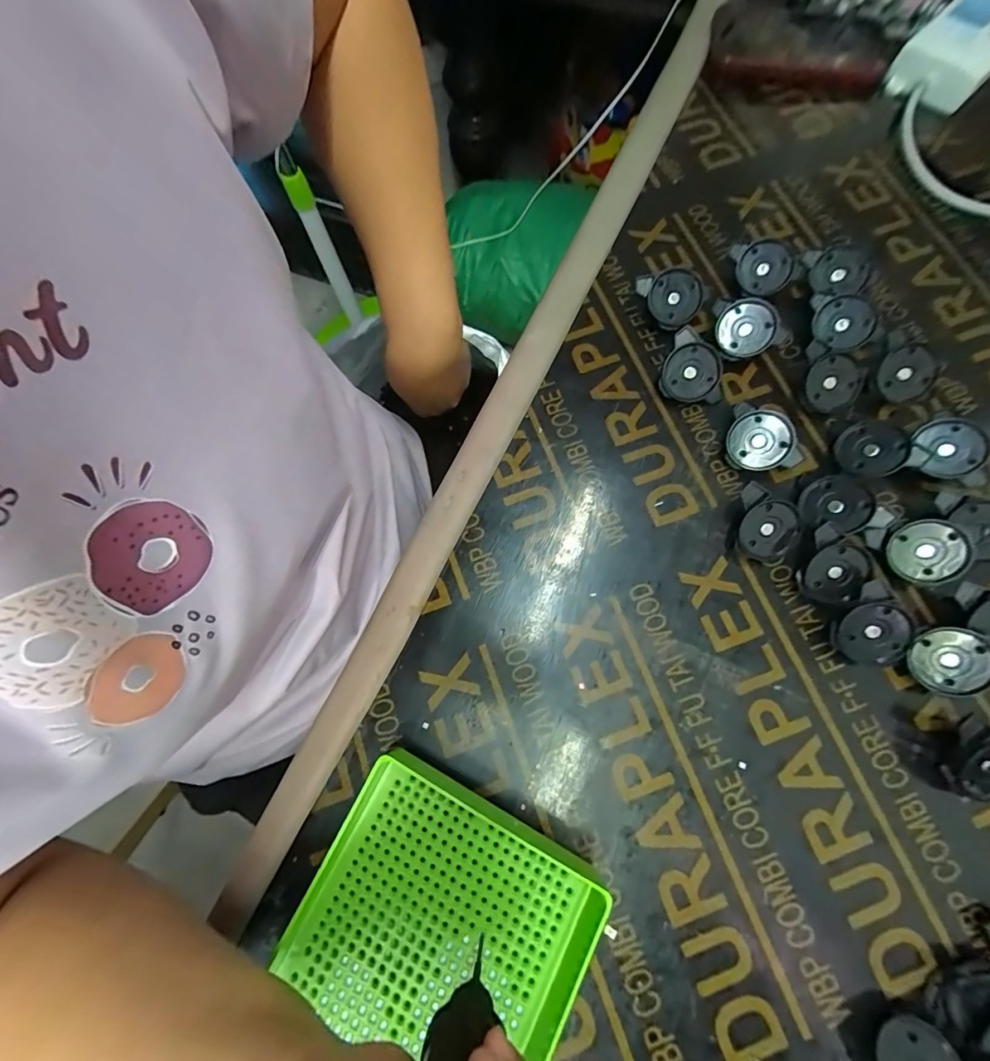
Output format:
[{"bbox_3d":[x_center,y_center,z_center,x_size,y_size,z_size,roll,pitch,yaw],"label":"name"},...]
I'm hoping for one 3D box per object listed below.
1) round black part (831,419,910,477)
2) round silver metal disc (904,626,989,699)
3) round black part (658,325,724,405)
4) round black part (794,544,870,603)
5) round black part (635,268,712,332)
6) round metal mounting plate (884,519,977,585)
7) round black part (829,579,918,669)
[{"bbox_3d":[0.274,-0.058,0.321,0.043,0.015,0.042,-13,64,29],"label":"round black part"},{"bbox_3d":[0.289,0.084,0.279,0.044,0.008,0.043,5,101,24],"label":"round silver metal disc"},{"bbox_3d":[0.156,-0.125,0.342,0.047,0.016,0.049,22,116,10],"label":"round black part"},{"bbox_3d":[0.229,0.029,0.299,0.036,0.009,0.040,12,107,11],"label":"round black part"},{"bbox_3d":[0.142,-0.192,0.361,0.053,0.018,0.044,37,110,3],"label":"round black part"},{"bbox_3d":[0.289,0.014,0.295,0.041,0.009,0.042,3,97,23],"label":"round metal mounting plate"},{"bbox_3d":[0.247,0.063,0.289,0.047,0.014,0.047,4,105,15],"label":"round black part"}]

